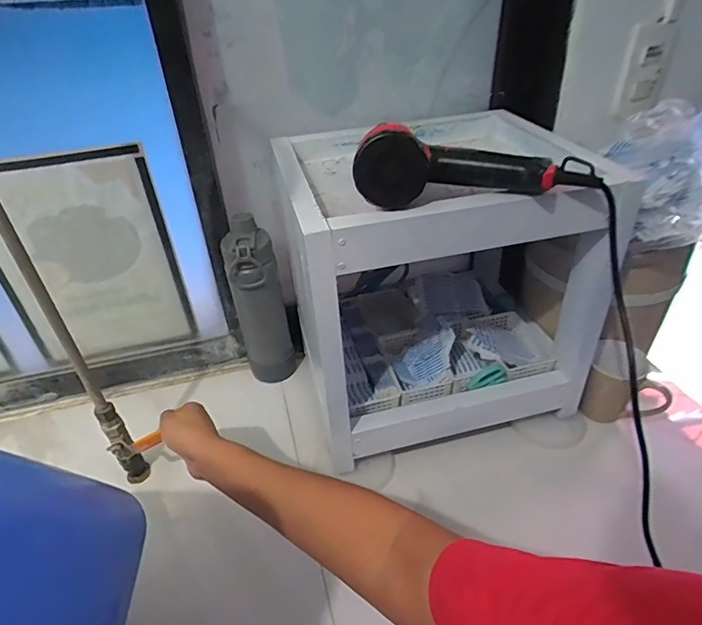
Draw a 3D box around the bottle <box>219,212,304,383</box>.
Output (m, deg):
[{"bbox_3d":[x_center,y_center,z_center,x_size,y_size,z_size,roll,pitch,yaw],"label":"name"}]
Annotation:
[{"bbox_3d":[-0.130,-0.005,0.731,0.083,0.255,0.093,-15,39,-16],"label":"bottle"}]

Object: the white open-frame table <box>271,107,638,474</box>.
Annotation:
[{"bbox_3d":[0.127,-0.060,0.690,0.402,0.329,0.326,-8,37,-7],"label":"white open-frame table"}]

